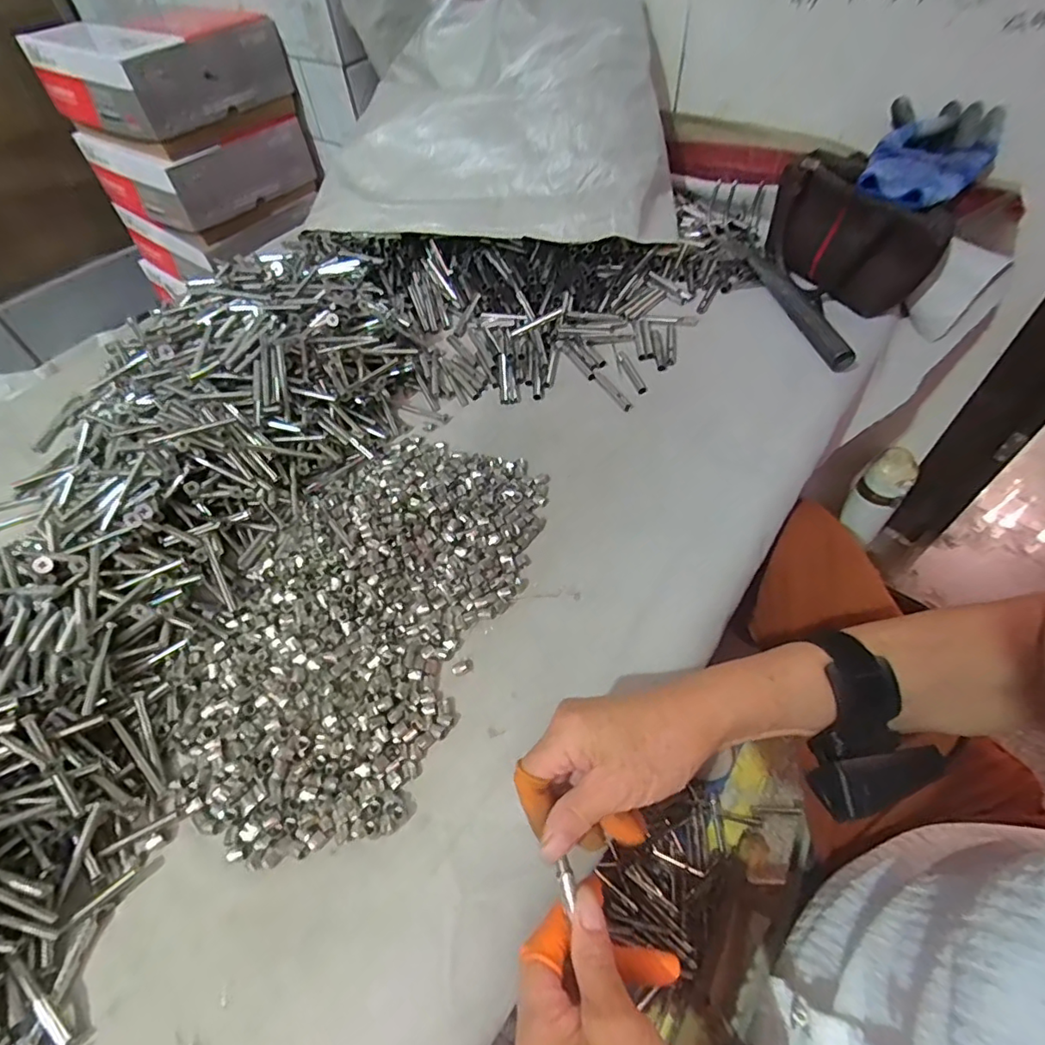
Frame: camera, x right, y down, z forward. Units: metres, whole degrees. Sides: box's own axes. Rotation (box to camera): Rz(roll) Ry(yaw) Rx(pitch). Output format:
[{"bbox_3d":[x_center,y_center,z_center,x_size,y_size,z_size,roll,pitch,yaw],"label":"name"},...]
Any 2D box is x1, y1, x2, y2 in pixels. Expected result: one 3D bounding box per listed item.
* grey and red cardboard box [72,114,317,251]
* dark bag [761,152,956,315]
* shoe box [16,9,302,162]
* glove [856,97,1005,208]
[{"bbox_3d":[-0.675,-0.758,1.147,0.364,0.147,0.307,30,61,24],"label":"grey and red cardboard box"},{"bbox_3d":[0.386,-0.335,0.640,0.069,0.109,0.197,-27,58,-13],"label":"dark bag"},{"bbox_3d":[-0.674,-0.850,1.044,0.335,0.147,0.329,33,62,25],"label":"shoe box"},{"bbox_3d":[0.439,-0.392,0.590,0.116,0.059,0.141,24,61,20],"label":"glove"}]

